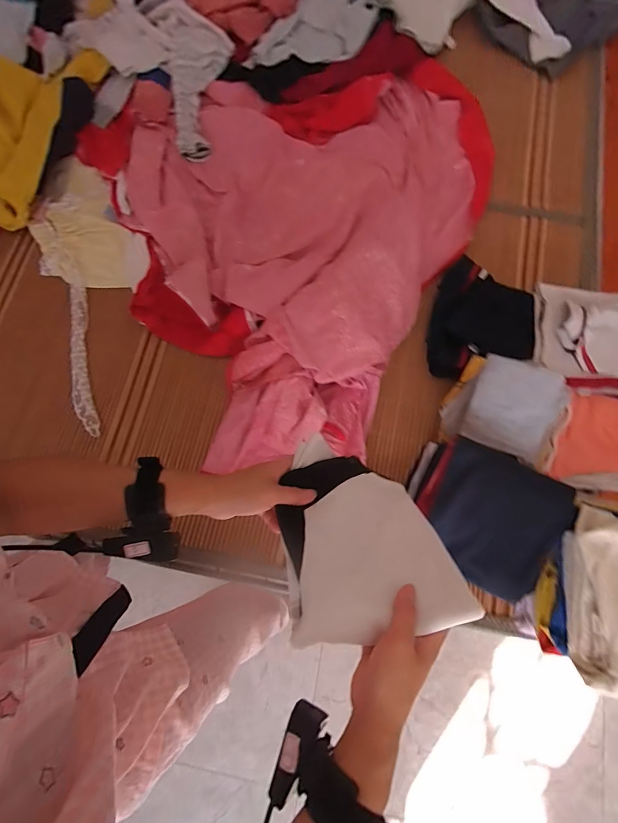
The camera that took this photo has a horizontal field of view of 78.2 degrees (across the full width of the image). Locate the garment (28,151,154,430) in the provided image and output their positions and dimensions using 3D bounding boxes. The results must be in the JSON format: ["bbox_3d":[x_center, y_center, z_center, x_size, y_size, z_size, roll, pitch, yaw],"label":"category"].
[{"bbox_3d":[-0.491,-0.312,0.890,0.260,0.051,0.701,-23,76,-4],"label":"garment"}]

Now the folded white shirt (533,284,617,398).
[{"bbox_3d":[0.573,-0.131,0.721,0.282,0.075,0.199,7,76,4],"label":"folded white shirt"}]

